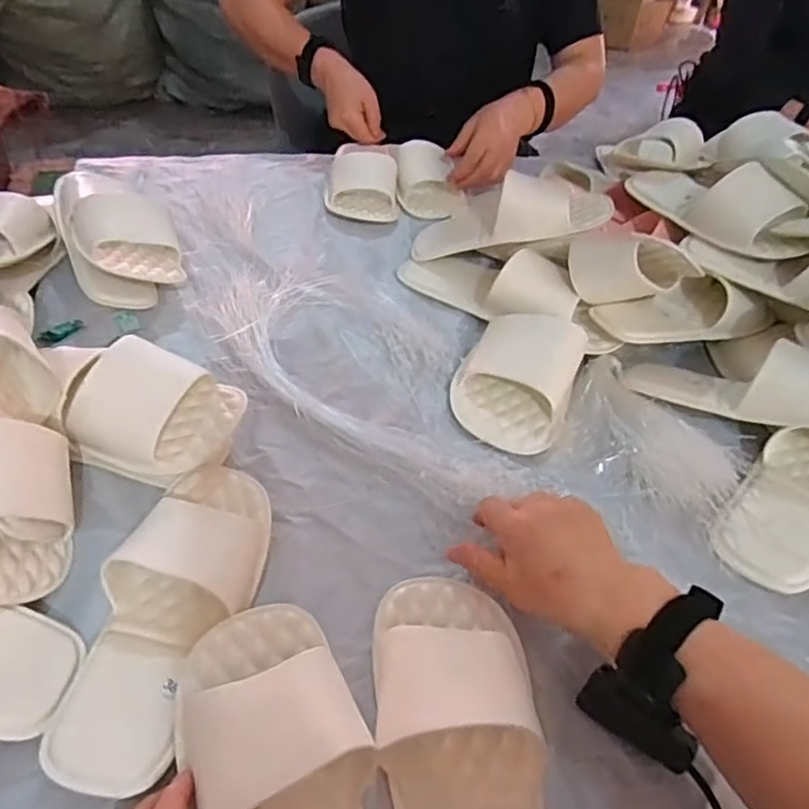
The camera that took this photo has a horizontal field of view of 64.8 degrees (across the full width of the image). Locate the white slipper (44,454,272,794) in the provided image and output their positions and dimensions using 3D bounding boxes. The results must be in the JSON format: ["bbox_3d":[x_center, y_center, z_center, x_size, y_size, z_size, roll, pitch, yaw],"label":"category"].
[{"bbox_3d":[-0.152,0.128,0.434,0.093,0.042,0.232,9,45,5],"label":"white slipper"}]

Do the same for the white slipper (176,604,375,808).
[{"bbox_3d":[-0.061,0.218,0.345,0.095,0.046,0.232,-14,53,-18],"label":"white slipper"}]

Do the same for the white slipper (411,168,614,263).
[{"bbox_3d":[0.113,-0.231,0.737,0.229,0.066,0.117,-7,38,28],"label":"white slipper"}]

